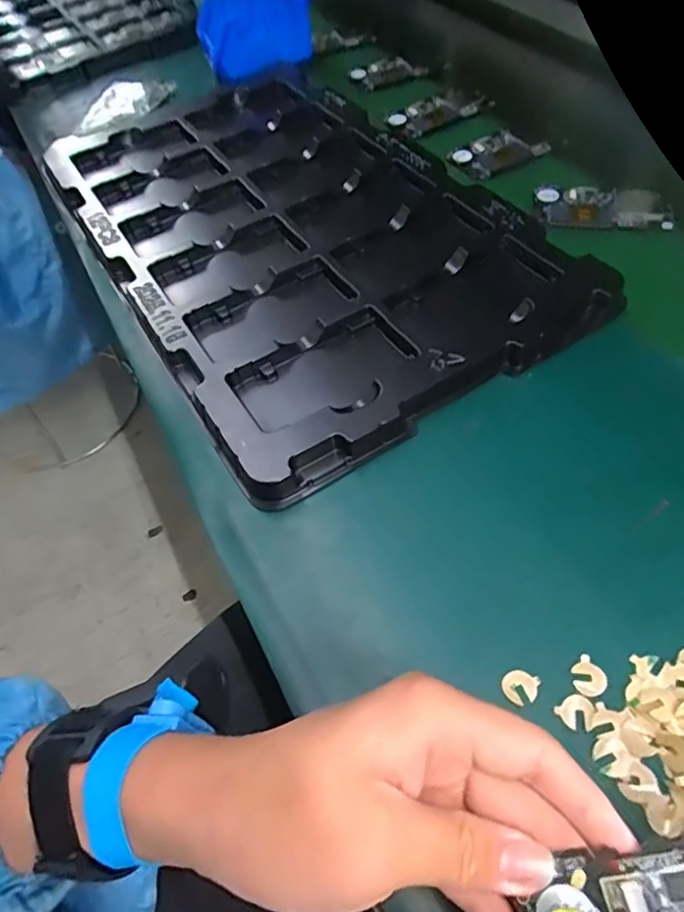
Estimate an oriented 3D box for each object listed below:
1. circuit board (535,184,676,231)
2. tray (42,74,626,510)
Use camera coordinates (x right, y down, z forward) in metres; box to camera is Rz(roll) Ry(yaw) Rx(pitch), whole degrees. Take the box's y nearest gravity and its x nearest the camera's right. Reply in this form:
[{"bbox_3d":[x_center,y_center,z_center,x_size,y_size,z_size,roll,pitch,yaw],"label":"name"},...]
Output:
[{"bbox_3d":[0.249,-0.236,0.559,0.119,0.005,0.068,4,55,8],"label":"circuit board"},{"bbox_3d":[-0.061,-0.225,0.571,0.329,0.041,0.558,-29,57,-16],"label":"tray"}]

